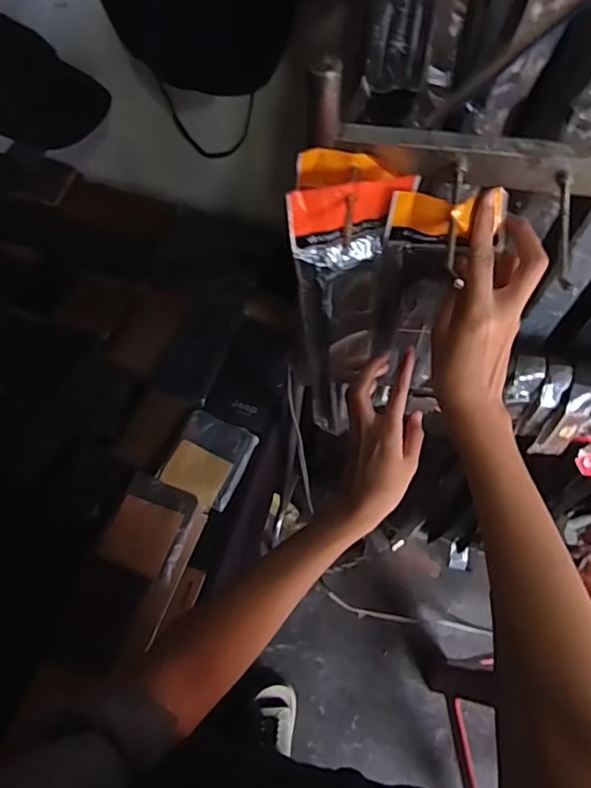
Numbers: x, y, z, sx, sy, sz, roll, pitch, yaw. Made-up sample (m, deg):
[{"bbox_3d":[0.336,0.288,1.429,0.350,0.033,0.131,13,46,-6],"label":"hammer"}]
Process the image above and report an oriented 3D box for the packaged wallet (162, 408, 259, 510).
[{"bbox_3d":[-0.123,0.093,0.775,0.100,0.026,0.121,22,63,10],"label":"packaged wallet"}]

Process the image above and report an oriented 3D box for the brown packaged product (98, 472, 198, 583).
[{"bbox_3d":[-0.191,0.171,0.715,0.095,0.016,0.119,17,62,8],"label":"brown packaged product"}]

